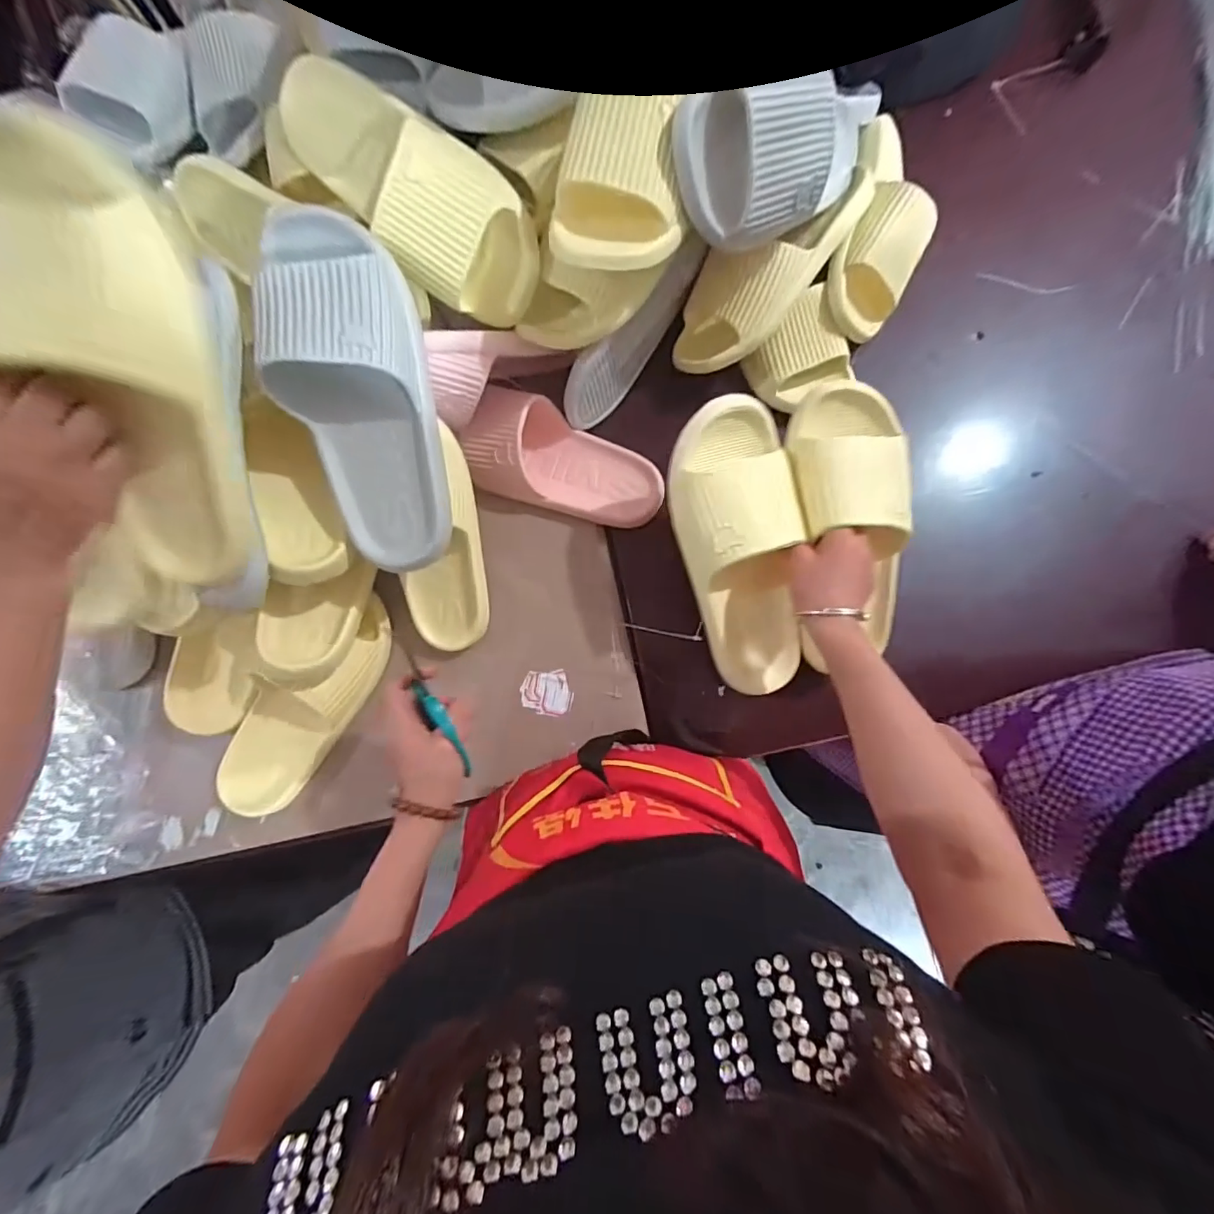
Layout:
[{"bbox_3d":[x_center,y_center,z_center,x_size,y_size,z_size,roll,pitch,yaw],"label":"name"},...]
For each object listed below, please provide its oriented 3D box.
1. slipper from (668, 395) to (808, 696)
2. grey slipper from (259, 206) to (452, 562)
[{"bbox_3d":[0.125,-0.039,0.461,0.103,0.061,0.268,-14,108,-2],"label":"slipper"},{"bbox_3d":[-0.197,-0.173,0.407,0.104,0.082,0.286,-13,103,-2],"label":"grey slipper"}]

